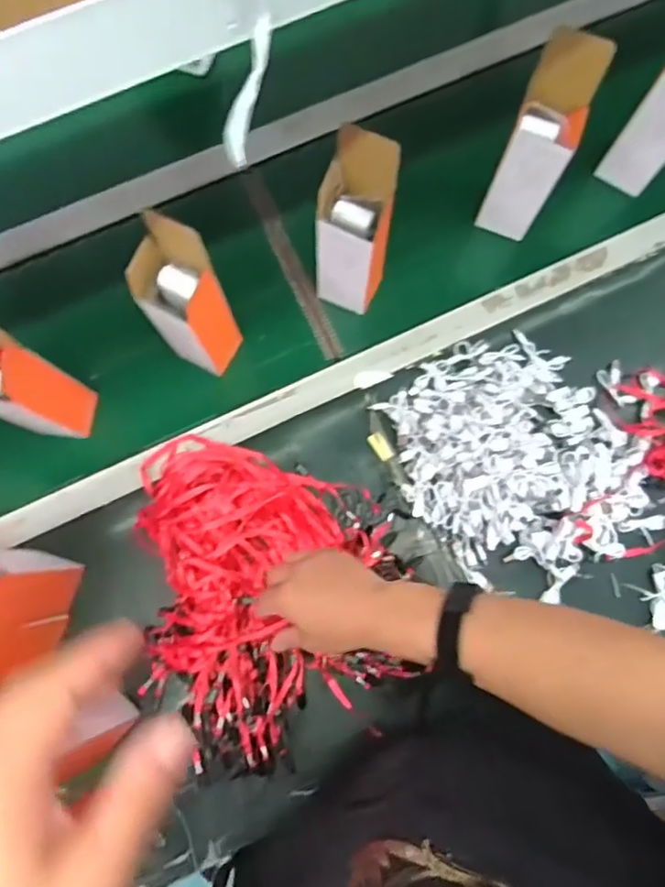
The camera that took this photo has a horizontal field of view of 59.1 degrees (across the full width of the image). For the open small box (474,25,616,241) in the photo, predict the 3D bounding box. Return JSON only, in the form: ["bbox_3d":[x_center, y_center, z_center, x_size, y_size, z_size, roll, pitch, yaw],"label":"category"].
[{"bbox_3d":[0.227,-0.324,0.665,0.073,0.236,0.084,17,79,2],"label":"open small box"}]

